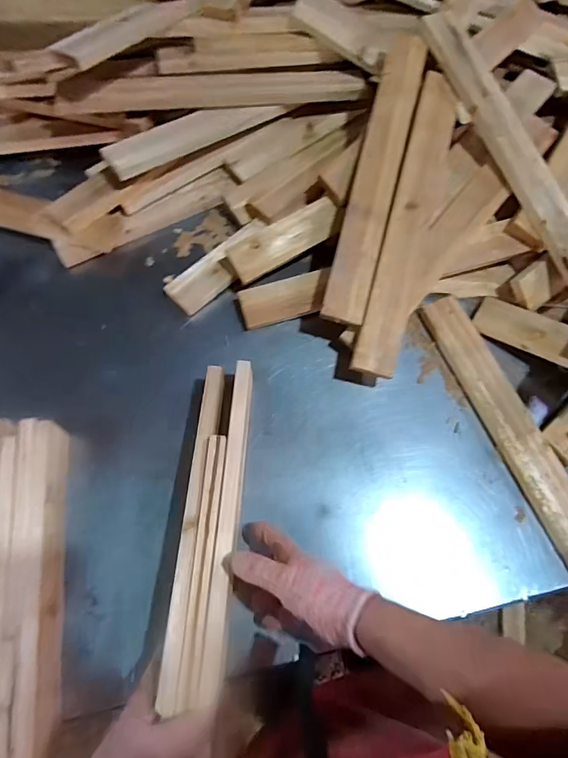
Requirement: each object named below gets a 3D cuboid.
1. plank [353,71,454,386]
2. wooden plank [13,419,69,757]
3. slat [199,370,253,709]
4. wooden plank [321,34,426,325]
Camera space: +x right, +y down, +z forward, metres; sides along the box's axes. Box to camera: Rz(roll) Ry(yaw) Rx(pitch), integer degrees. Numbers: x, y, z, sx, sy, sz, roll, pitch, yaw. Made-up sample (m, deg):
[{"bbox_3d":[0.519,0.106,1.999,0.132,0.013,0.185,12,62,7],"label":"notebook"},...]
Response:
[{"bbox_3d":[0.194,-0.238,0.660,0.066,0.020,0.481,16,80,-1],"label":"plank"},{"bbox_3d":[-0.273,0.263,0.502,0.023,0.058,0.426,-7,68,-4],"label":"wooden plank"},{"bbox_3d":[-0.065,0.159,0.534,0.025,0.047,0.379,3,63,0],"label":"slat"},{"bbox_3d":[0.143,-0.321,0.672,0.066,0.015,0.495,15,79,-3],"label":"wooden plank"}]

